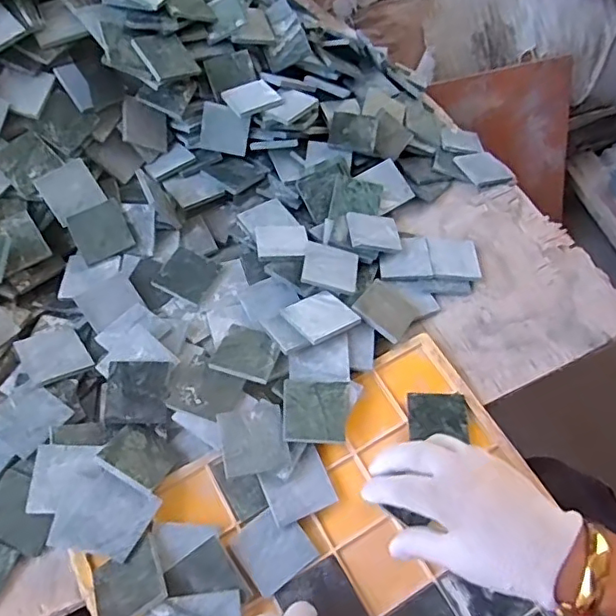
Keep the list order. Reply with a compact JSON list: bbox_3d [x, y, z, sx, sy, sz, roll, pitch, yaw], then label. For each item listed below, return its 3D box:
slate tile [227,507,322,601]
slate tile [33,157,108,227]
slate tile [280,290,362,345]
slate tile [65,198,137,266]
[{"bbox_3d":[-0.025,0.176,0.417,0.048,0.009,0.049,-33,74,-19],"label":"slate tile"},{"bbox_3d":[-0.226,-0.112,0.543,0.049,0.004,0.049,-35,97,-15],"label":"slate tile"},{"bbox_3d":[0.009,0.007,0.489,0.052,0.009,0.050,-28,48,-29],"label":"slate tile"},{"bbox_3d":[-0.196,-0.073,0.539,0.048,0.006,0.053,-27,86,-10],"label":"slate tile"}]

